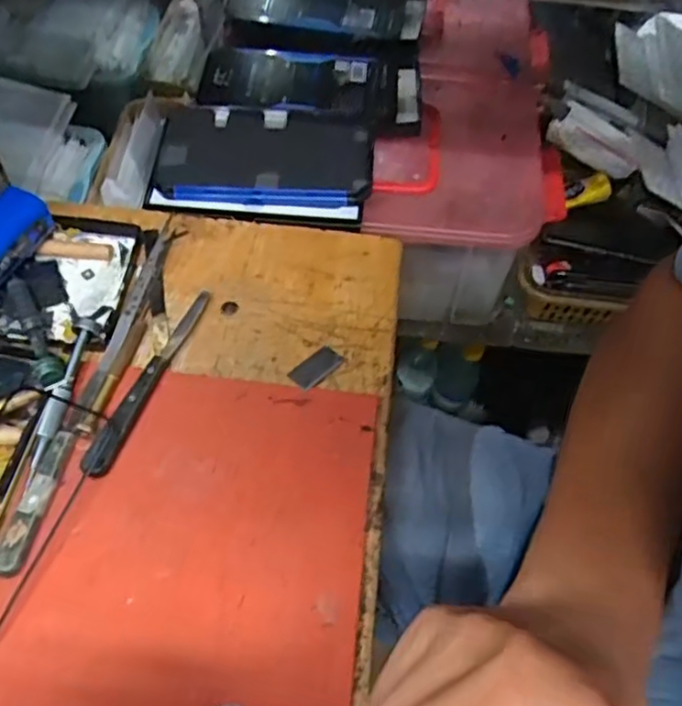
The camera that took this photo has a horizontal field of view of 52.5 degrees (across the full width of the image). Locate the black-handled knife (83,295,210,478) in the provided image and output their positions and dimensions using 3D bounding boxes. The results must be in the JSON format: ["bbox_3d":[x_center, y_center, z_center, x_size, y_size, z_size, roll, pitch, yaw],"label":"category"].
[{"bbox_3d":[-0.125,0.014,0.451,0.019,0.013,0.149,18,58,8],"label":"black-handled knife"}]

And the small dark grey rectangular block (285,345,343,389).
[{"bbox_3d":[-0.017,0.009,0.472,0.019,0.004,0.038,41,63,21],"label":"small dark grey rectangular block"}]

